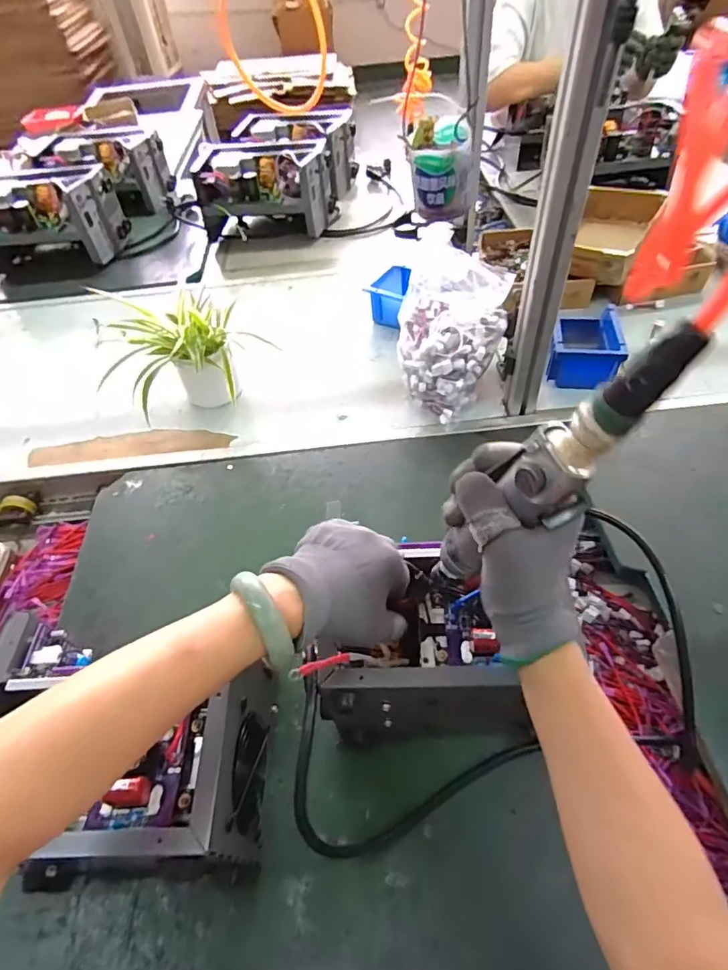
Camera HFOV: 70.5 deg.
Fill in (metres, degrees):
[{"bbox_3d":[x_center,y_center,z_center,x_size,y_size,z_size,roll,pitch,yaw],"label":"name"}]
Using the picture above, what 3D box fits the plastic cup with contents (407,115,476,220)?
[{"bbox_3d":[0.076,-0.308,0.504,0.061,0.071,0.058,5,51,9],"label":"plastic cup with contents"}]

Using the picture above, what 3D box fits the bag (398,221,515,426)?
[{"bbox_3d":[0.116,-0.226,0.763,0.137,0.196,0.160,-39,57,-24],"label":"bag"}]

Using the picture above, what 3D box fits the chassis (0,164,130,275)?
[{"bbox_3d":[-0.749,-0.607,1.181,0.365,0.156,0.180,-3,50,2],"label":"chassis"}]

